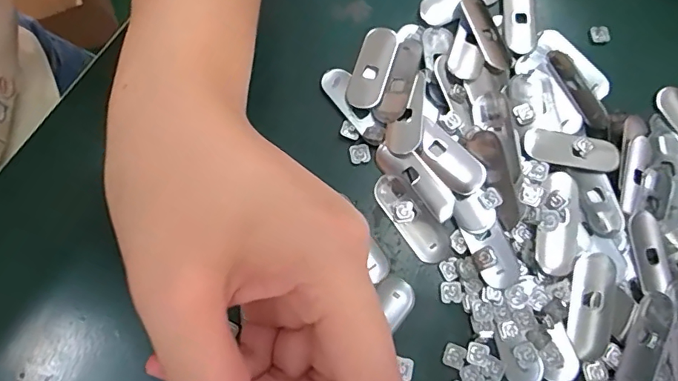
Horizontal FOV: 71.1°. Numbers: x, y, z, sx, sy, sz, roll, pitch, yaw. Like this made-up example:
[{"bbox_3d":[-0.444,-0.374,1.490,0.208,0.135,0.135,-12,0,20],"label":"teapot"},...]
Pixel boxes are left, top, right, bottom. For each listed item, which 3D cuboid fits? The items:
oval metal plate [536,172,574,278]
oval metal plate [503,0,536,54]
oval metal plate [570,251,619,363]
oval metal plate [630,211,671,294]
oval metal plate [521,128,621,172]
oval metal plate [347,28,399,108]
[{"bbox_3d":[0.106,0.016,0.232,0.016,0.005,0.051,5,78,11],"label":"oval metal plate"},{"bbox_3d":[0.103,-0.102,0.270,0.017,0.004,0.045,-2,75,-1],"label":"oval metal plate"},{"bbox_3d":[0.120,0.055,0.224,0.021,0.004,0.050,5,89,1],"label":"oval metal plate"},{"bbox_3d":[0.153,0.030,0.232,0.017,0.006,0.038,-4,75,-2],"label":"oval metal plate"},{"bbox_3d":[0.119,-0.020,0.244,0.048,0.004,0.018,13,75,3],"label":"oval metal plate"},{"bbox_3d":[0.019,-0.068,0.259,0.019,0.004,0.051,16,75,4],"label":"oval metal plate"}]

